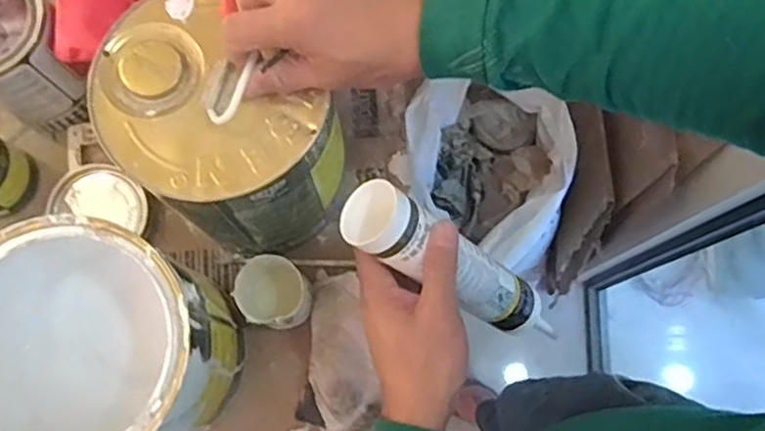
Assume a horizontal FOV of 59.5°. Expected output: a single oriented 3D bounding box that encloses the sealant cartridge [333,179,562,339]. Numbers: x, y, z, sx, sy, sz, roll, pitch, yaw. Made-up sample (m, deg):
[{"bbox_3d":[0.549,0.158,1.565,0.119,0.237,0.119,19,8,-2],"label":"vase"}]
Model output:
[{"bbox_3d":[0.062,0.047,0.522,0.228,0.043,0.047,34,74,-37],"label":"sealant cartridge"}]

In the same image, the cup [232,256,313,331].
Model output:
[{"bbox_3d":[-0.092,0.068,0.580,0.066,0.067,0.056,44,80,10],"label":"cup"}]

